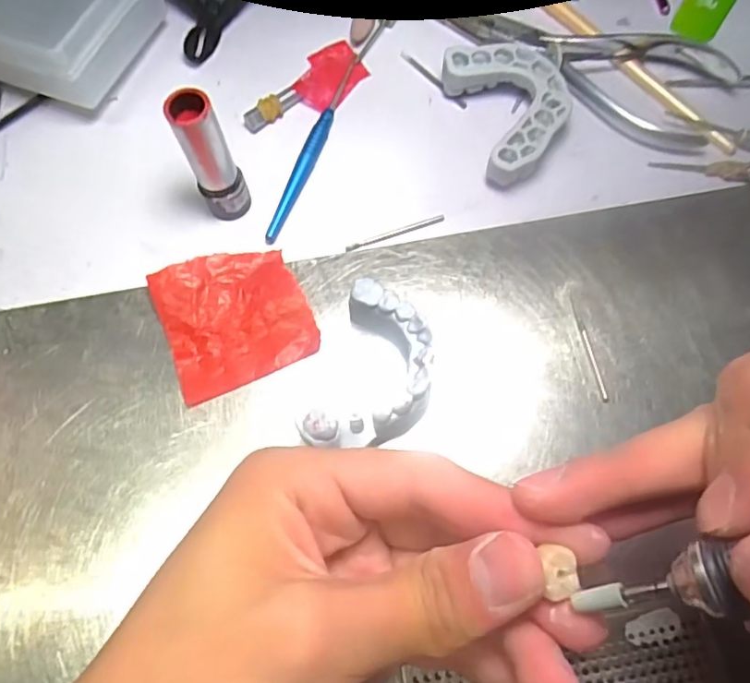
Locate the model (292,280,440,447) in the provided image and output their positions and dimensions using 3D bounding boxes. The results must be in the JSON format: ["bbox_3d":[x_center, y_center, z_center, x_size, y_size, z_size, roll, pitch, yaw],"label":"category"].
[{"bbox_3d":[0.002,0.013,0.208,0.037,0.026,0.061,19,73,7],"label":"model"}]

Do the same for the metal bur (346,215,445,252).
[{"bbox_3d":[0.009,-0.047,0.241,0.044,0.004,0.004,-21,72,-6],"label":"metal bur"}]

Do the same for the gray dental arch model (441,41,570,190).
[{"bbox_3d":[0.062,-0.103,0.253,0.047,0.019,0.064,-19,72,-5],"label":"gray dental arch model"}]

